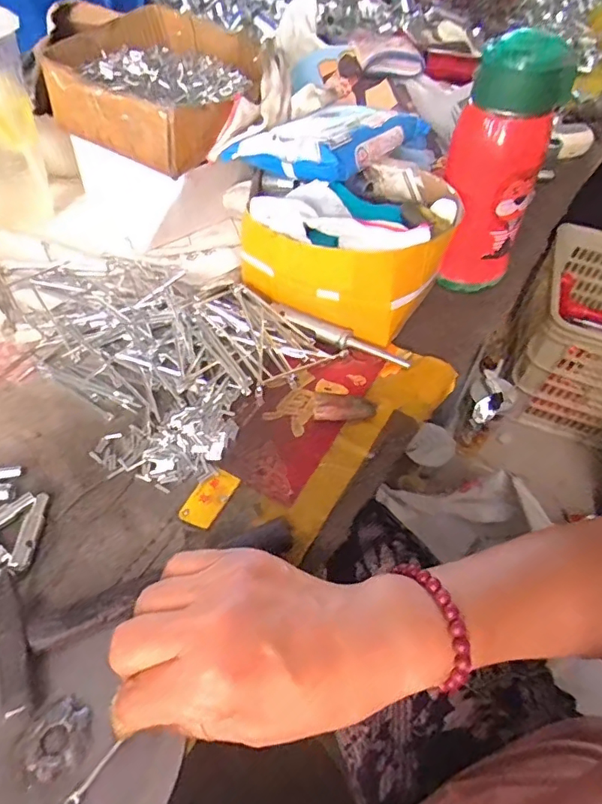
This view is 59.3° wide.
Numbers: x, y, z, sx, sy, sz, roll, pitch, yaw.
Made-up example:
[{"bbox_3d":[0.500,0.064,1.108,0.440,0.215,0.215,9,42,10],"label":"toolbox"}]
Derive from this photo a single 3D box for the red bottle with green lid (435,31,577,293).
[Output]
[{"bbox_3d":[0.168,-0.197,0.468,0.078,0.200,0.067,13,51,7],"label":"red bottle with green lid"}]

